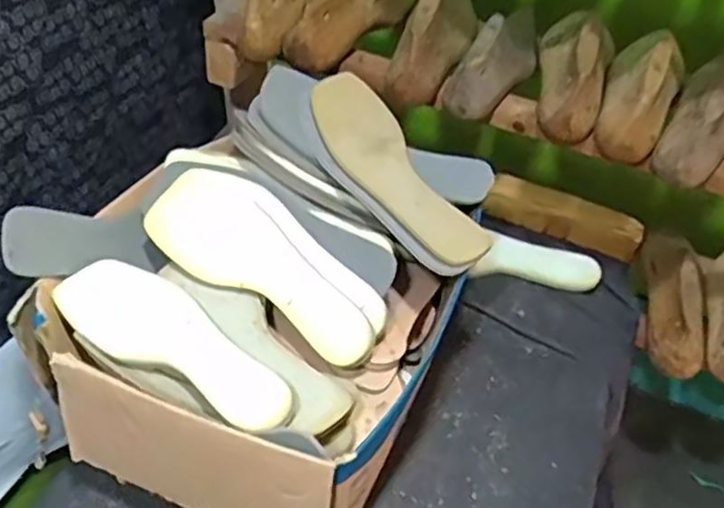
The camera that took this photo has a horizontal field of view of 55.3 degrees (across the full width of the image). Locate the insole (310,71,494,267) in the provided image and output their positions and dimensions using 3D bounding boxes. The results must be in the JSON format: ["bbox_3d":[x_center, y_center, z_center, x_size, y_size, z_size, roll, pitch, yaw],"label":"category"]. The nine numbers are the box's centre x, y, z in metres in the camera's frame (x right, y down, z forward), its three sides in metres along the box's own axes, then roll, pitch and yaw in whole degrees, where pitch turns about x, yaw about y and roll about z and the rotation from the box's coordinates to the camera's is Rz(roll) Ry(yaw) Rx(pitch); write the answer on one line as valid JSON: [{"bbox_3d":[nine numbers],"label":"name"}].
[{"bbox_3d":[0.030,-0.080,0.649,0.077,0.021,0.234,-25,64,-27],"label":"insole"}]

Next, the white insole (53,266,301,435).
[{"bbox_3d":[-0.149,0.071,0.571,0.230,0.026,0.075,26,49,20],"label":"white insole"}]

